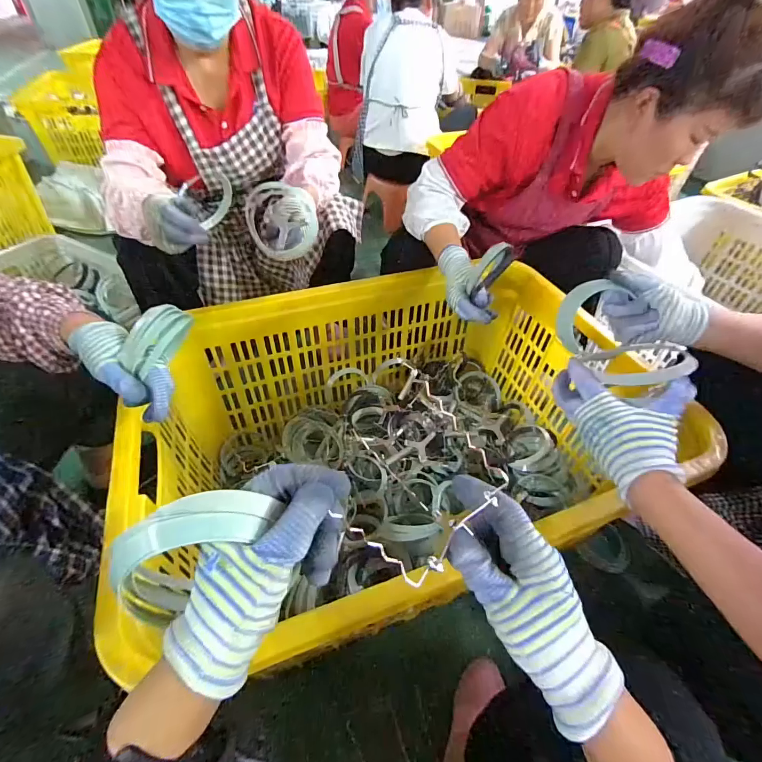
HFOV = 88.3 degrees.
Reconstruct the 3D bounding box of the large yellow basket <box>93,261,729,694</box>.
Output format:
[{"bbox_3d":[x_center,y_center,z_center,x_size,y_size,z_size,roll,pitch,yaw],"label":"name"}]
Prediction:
[{"bbox_3d":[0.020,0.103,0.768,0.770,0.354,0.529,-15,48,-16],"label":"large yellow basket"}]

